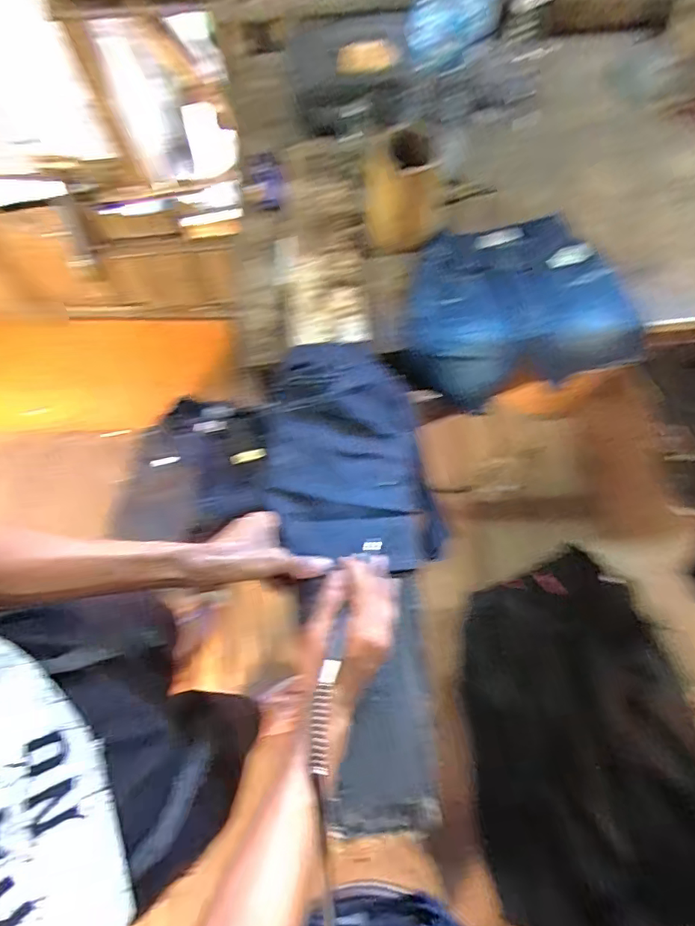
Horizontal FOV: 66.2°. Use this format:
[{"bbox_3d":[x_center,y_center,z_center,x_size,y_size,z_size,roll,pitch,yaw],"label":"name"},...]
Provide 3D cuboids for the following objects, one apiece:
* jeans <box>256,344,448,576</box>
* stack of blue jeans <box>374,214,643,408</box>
[{"bbox_3d":[-0.002,-0.014,0.680,0.198,0.061,0.306,-9,69,-4],"label":"jeans"},{"bbox_3d":[0.233,-0.232,0.816,0.368,0.123,0.211,-13,72,-4],"label":"stack of blue jeans"}]

